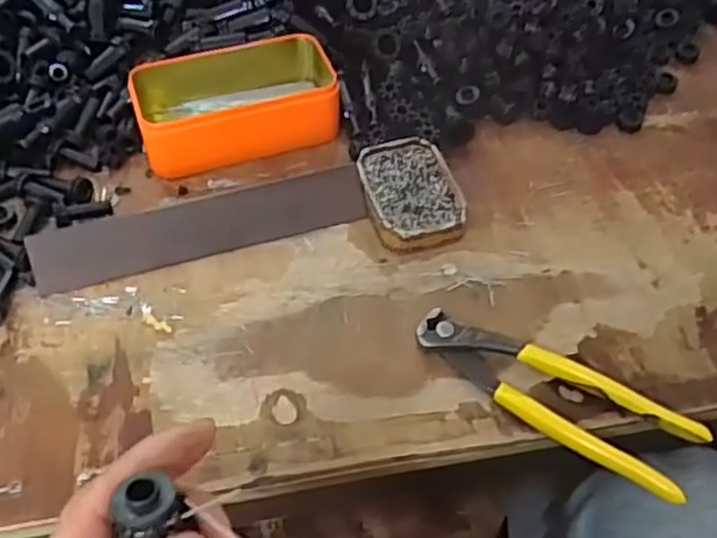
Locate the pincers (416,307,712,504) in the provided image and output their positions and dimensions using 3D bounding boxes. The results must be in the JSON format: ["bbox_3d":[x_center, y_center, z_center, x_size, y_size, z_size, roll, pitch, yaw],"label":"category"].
[{"bbox_3d":[0.108,0.069,0.427,0.165,0.021,0.045,30,56,20],"label":"pincers"}]

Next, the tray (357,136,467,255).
[{"bbox_3d":[0.035,-0.053,0.520,0.061,0.020,0.090,-12,53,-12],"label":"tray"}]

